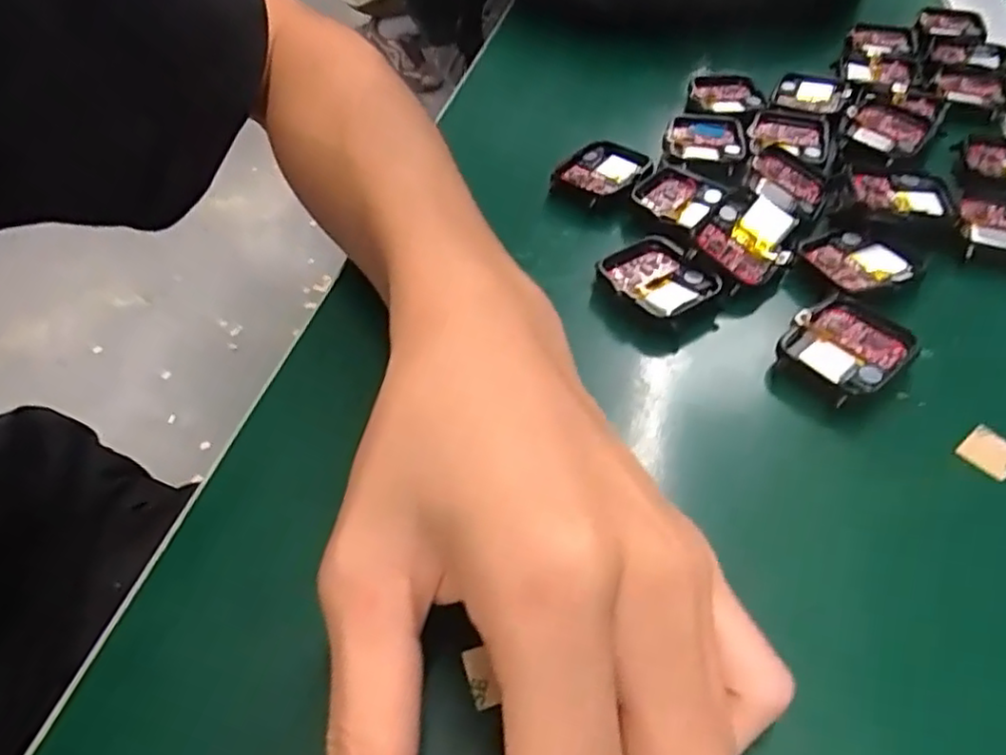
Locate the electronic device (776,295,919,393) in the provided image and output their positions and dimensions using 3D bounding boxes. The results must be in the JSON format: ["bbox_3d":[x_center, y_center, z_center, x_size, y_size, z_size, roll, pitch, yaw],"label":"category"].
[{"bbox_3d":[0.123,-0.011,0.239,0.040,0.009,0.036,-33,56,-25],"label":"electronic device"}]

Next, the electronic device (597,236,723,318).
[{"bbox_3d":[0.061,-0.041,0.268,0.035,0.006,0.041,-28,54,-21],"label":"electronic device"}]

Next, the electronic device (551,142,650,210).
[{"bbox_3d":[0.047,-0.096,0.318,0.037,0.011,0.042,25,53,21],"label":"electronic device"}]

